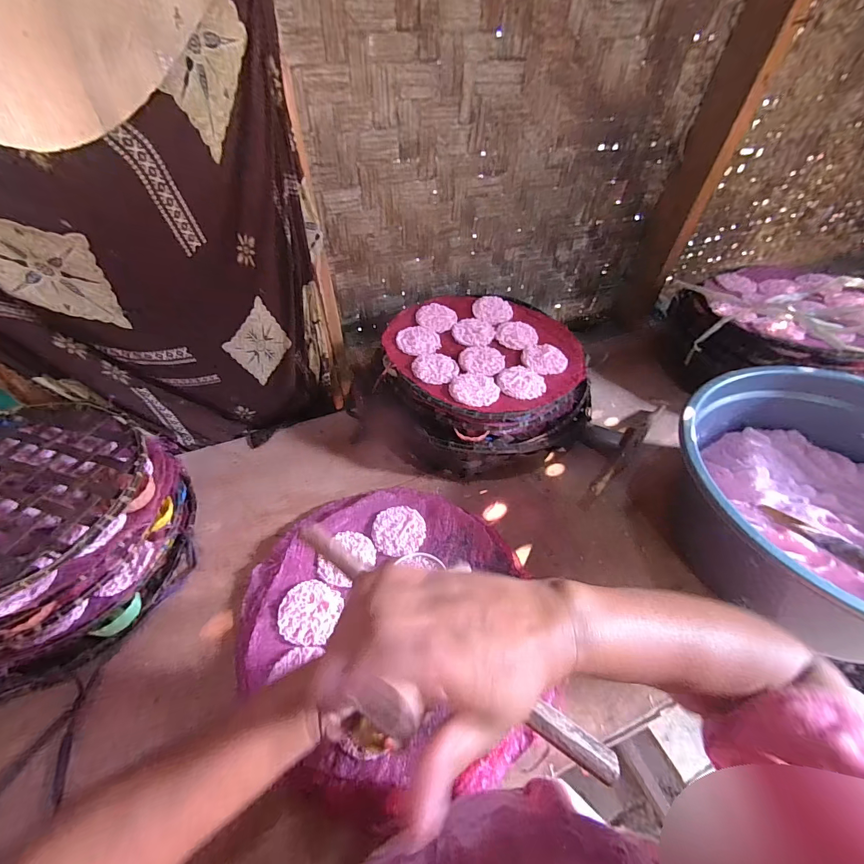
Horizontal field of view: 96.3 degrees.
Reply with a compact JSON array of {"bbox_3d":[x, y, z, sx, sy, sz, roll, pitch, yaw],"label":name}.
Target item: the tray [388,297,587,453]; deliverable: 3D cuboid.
[{"bbox_3d":[0.102,-0.124,0.741,0.345,0.094,0.347,-15,49,-13],"label":"tray"}]

